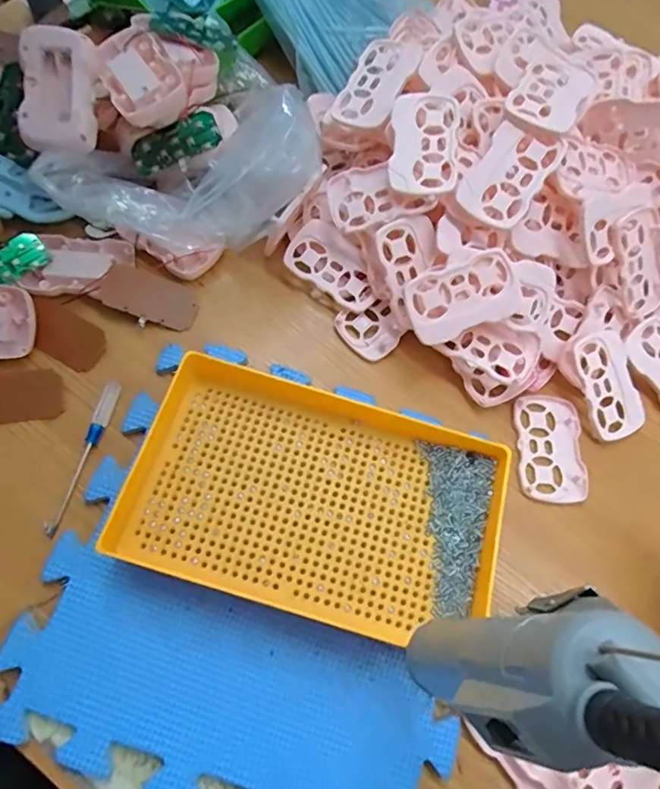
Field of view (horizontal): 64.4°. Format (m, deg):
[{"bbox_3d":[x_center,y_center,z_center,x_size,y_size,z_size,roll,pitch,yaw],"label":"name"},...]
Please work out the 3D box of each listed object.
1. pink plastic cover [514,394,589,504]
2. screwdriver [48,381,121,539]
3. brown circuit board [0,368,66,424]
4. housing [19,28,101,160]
[{"bbox_3d":[0.178,0.042,0.422,0.056,0.012,0.088,6,67,-5],"label":"pink plastic cover"},{"bbox_3d":[-0.176,0.044,0.381,0.011,0.012,0.117,14,67,-1],"label":"screwdriver"},{"bbox_3d":[-0.240,0.002,0.393,0.075,0.004,0.039,-7,79,-10],"label":"brown circuit board"},{"bbox_3d":[-0.203,-0.224,0.391,0.052,0.018,0.088,0,92,-17],"label":"housing"}]

